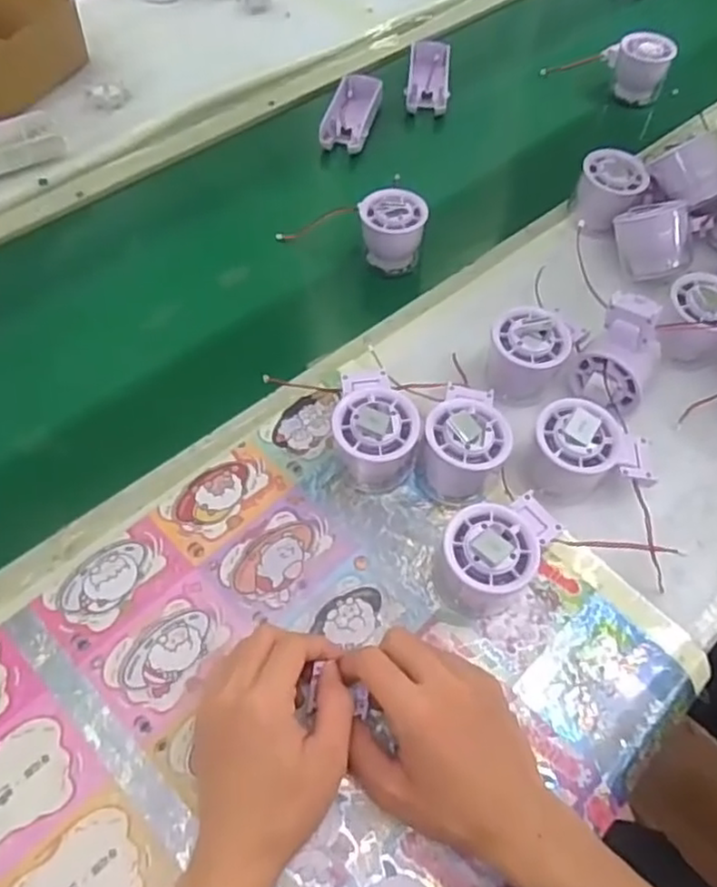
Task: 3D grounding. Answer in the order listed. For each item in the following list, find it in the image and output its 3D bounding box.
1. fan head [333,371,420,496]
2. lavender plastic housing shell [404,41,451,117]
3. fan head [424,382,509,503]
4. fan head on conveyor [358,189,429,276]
[{"bbox_3d":[0.009,-0.015,0.494,0.058,0.060,0.085,-5,60,-6],"label":"fan head"},{"bbox_3d":[0.079,-0.416,0.776,0.048,0.020,0.101,1,68,6],"label":"lavender plastic housing shell"},{"bbox_3d":[0.076,-0.004,0.492,0.059,0.058,0.086,16,60,6],"label":"fan head"},{"bbox_3d":[0.027,-0.191,0.627,0.064,0.061,0.056,3,60,-2],"label":"fan head on conveyor"}]

